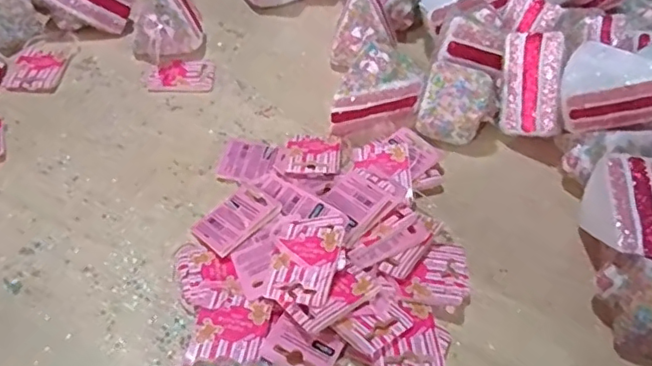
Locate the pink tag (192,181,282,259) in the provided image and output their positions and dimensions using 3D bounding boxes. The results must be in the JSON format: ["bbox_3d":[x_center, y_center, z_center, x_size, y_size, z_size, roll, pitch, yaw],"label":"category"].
[{"bbox_3d":[-0.068,0.025,0.433,0.060,0.008,0.050,-40,44,-24],"label":"pink tag"}]

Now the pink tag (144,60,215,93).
[{"bbox_3d":[-0.141,-0.104,0.558,0.065,0.005,0.044,1,48,-5],"label":"pink tag"}]

